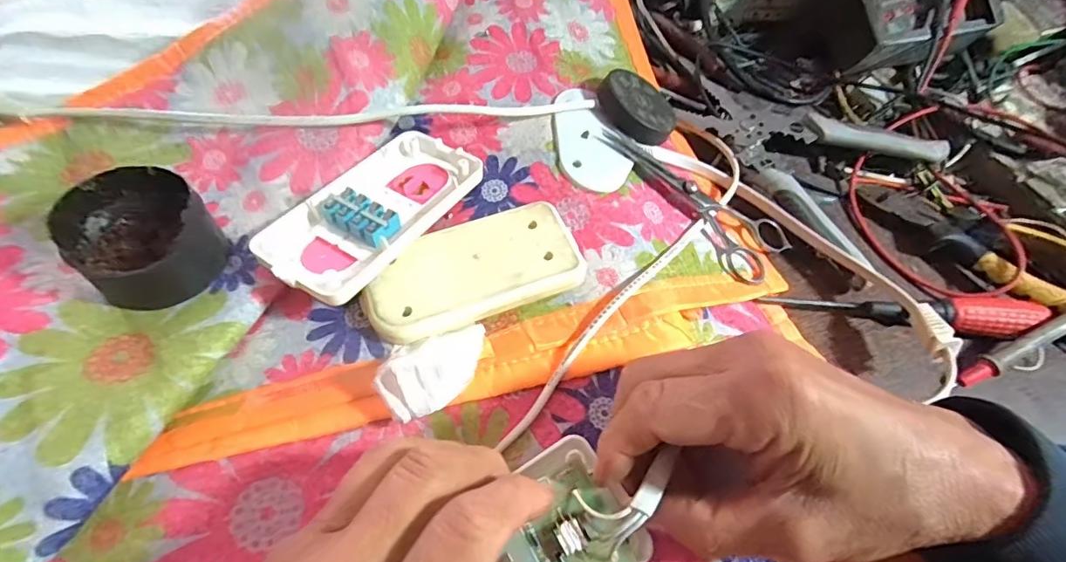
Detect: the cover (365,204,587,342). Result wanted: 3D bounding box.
[{"bbox_3d":[-0.031,-0.006,0.265,0.112,0.014,0.055,-20,59,-13],"label":"cover"}]

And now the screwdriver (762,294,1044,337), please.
[{"bbox_3d":[0.223,0.020,0.299,0.162,0.020,0.025,1,56,0],"label":"screwdriver"}]

